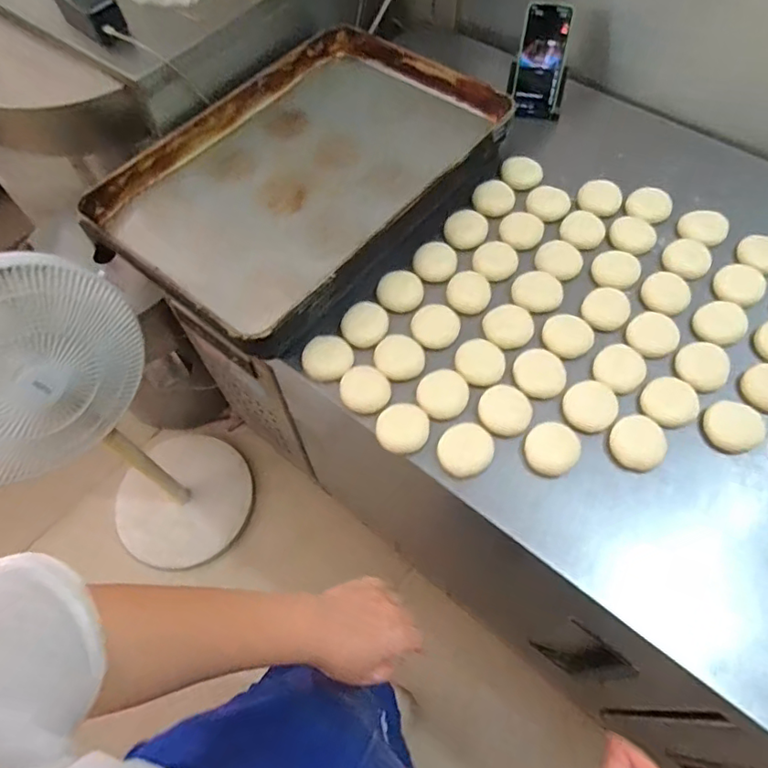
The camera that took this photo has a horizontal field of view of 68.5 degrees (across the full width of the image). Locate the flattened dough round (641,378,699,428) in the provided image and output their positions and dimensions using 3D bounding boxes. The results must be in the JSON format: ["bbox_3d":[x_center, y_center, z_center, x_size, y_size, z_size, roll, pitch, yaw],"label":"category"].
[{"bbox_3d":[0.360,0.021,0.707,0.064,0.020,0.057,35,68,20],"label":"flattened dough round"}]

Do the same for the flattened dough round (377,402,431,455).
[{"bbox_3d":[0.024,0.055,0.712,0.065,0.014,0.064,-1,61,2],"label":"flattened dough round"}]

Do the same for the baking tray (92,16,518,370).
[{"bbox_3d":[-0.118,-0.346,0.904,0.407,0.082,0.617,35,68,20],"label":"baking tray"}]

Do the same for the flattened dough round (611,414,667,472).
[{"bbox_3d":[0.310,0.071,0.685,0.065,0.014,0.065,-1,61,2],"label":"flattened dough round"}]

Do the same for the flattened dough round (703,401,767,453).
[{"bbox_3d":[0.429,0.051,0.691,0.065,0.023,0.064,-1,61,2],"label":"flattened dough round"}]

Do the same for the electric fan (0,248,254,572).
[{"bbox_3d":[-0.530,0.081,1.102,0.325,0.931,0.322,-27,63,-12],"label":"electric fan"}]

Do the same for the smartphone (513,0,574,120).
[{"bbox_3d":[0.271,-0.553,0.971,0.075,0.170,0.010,11,34,10],"label":"smartphone"}]

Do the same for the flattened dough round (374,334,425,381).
[{"bbox_3d":[0.021,-0.037,0.761,0.065,0.007,0.067,-1,61,2],"label":"flattened dough round"}]

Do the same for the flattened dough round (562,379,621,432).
[{"bbox_3d":[0.261,0.027,0.714,0.064,0.007,0.070,-1,61,2],"label":"flattened dough round"}]

